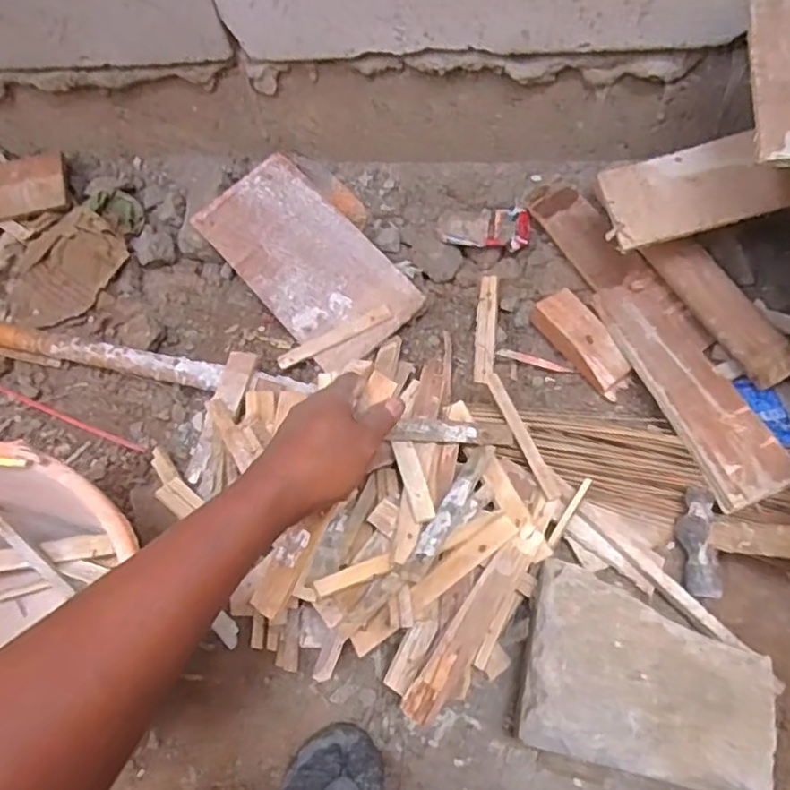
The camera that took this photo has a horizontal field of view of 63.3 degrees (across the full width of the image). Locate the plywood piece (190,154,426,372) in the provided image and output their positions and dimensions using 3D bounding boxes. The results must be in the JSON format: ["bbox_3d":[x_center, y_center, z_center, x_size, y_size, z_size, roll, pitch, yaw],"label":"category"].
[{"bbox_3d":[-0.116,-0.182,0.868,0.163,0.013,0.308,-41,79,-9],"label":"plywood piece"}]

